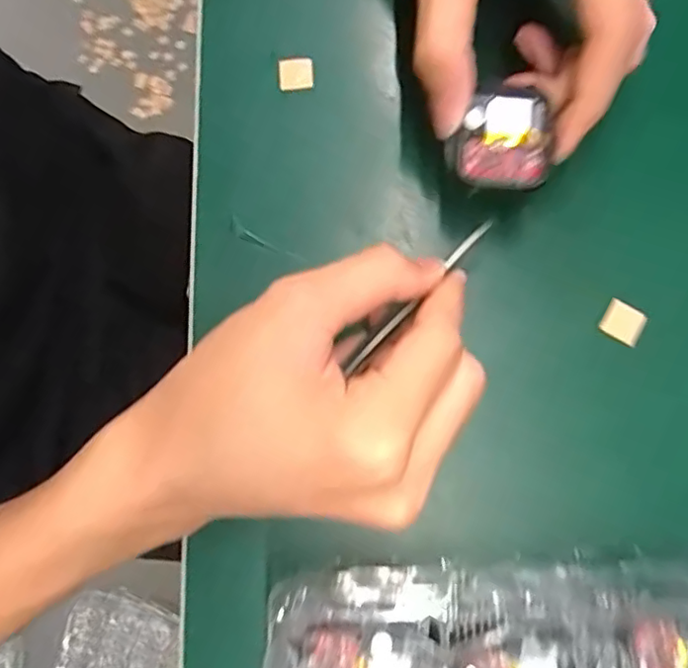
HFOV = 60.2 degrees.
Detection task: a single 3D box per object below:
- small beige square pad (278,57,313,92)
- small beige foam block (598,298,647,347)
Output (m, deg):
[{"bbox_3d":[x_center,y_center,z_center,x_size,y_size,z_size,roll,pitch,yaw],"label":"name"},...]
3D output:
[{"bbox_3d":[-0.023,-0.126,0.287,0.017,0.004,0.016,-4,79,-1],"label":"small beige square pad"},{"bbox_3d":[0.124,-0.005,0.263,0.018,0.004,0.015,30,81,5],"label":"small beige foam block"}]

